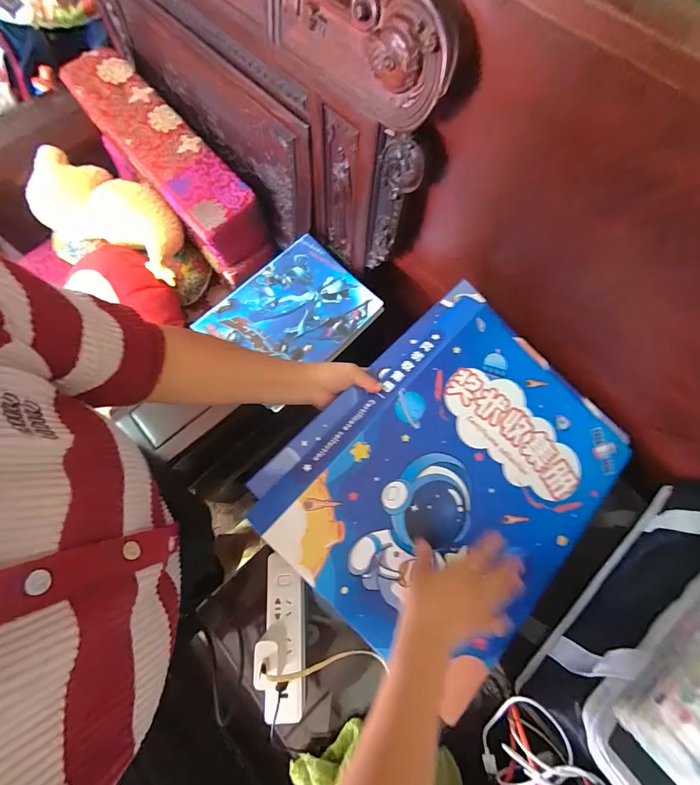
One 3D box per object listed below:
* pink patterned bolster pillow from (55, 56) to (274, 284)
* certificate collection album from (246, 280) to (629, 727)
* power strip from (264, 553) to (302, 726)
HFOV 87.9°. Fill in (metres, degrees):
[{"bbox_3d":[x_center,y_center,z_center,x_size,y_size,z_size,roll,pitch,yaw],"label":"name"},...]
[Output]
[{"bbox_3d":[-0.432,-0.554,0.862,0.156,0.191,0.555,-42,76,-12],"label":"pink patterned bolster pillow"},{"bbox_3d":[0.148,0.107,0.498,0.378,0.018,0.459,44,75,2],"label":"certificate collection album"},{"bbox_3d":[-0.085,0.308,0.462,0.043,0.022,0.179,-3,72,0],"label":"power strip"}]

